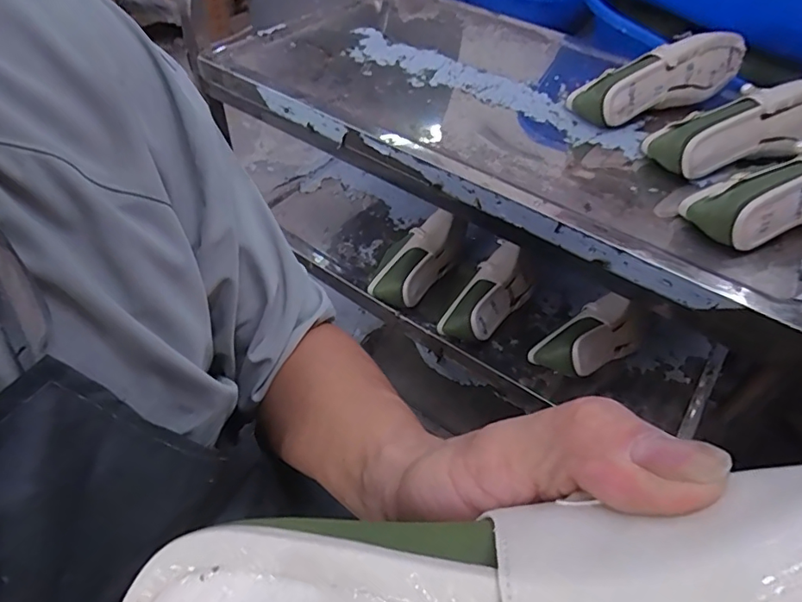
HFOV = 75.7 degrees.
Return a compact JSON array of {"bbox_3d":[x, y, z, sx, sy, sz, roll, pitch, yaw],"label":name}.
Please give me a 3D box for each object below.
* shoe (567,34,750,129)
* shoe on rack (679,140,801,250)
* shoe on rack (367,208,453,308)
[{"bbox_3d":[0.339,-0.288,0.660,0.225,0.088,0.077,-18,52,-19],"label":"shoe"},{"bbox_3d":[0.403,-0.116,0.507,0.215,0.083,0.075,-11,50,-13],"label":"shoe on rack"},{"bbox_3d":[0.023,-0.065,0.830,0.091,0.061,0.189,27,69,21],"label":"shoe on rack"}]

